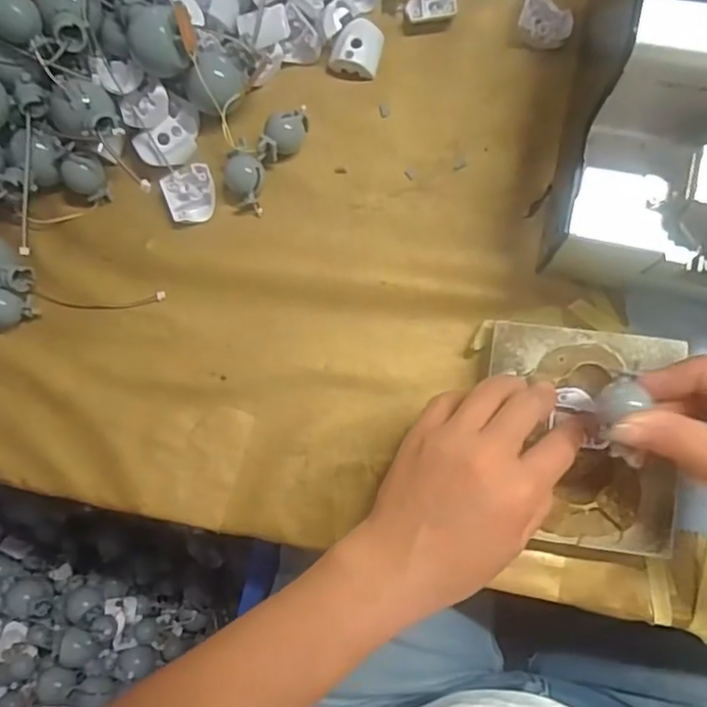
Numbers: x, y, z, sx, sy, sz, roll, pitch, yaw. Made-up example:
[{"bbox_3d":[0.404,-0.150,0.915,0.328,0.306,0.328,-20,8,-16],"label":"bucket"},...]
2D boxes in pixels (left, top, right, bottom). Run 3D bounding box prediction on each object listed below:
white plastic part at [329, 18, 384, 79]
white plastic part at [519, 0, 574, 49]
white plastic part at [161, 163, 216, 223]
[{"bbox_3d":[0.002,-0.194,0.403,0.030,0.013,0.034,14,85,8],"label":"white plastic part"},{"bbox_3d":[0.119,-0.207,0.390,0.031,0.013,0.030,-1,85,6],"label":"white plastic part"},{"bbox_3d":[-0.101,-0.099,0.395,0.031,0.006,0.032,-19,83,4],"label":"white plastic part"}]

